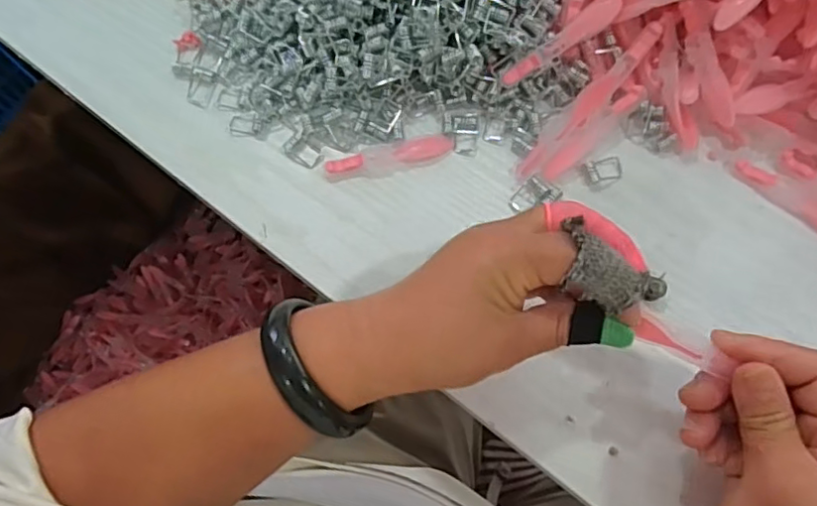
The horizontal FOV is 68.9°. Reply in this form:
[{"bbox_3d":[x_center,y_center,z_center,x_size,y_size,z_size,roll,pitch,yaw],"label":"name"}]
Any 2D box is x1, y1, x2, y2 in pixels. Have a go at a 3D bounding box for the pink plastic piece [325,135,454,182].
[{"bbox_3d":[-0.012,-0.059,0.363,0.078,0.006,0.015,-14,73,-2],"label":"pink plastic piece"}]

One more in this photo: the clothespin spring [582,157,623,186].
[{"bbox_3d":[0.117,-0.050,0.355,0.024,0.004,0.014,-16,73,-3],"label":"clothespin spring"}]

